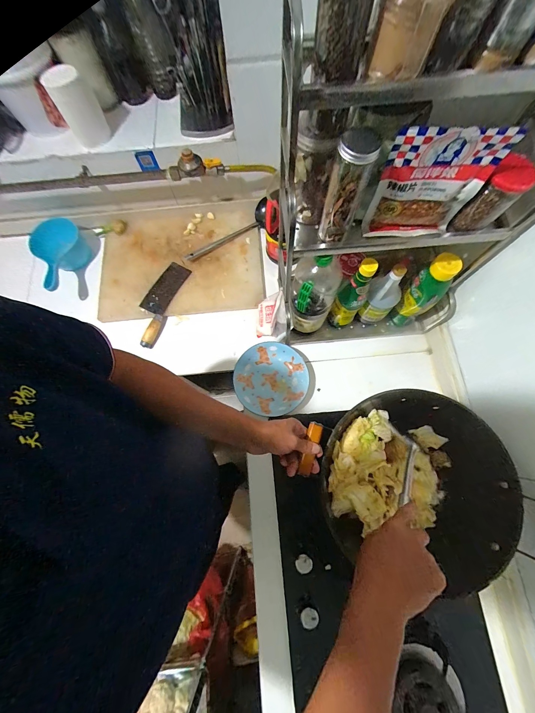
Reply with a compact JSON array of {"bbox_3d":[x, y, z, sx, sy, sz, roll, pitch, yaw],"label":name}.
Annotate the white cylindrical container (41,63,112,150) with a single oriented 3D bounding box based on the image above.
[{"bbox_3d":[-0.457,-0.603,0.668,0.092,0.148,0.071,-31,76,-7],"label":"white cylindrical container"}]

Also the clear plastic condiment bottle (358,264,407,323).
[{"bbox_3d":[0.286,-0.142,0.694,0.076,0.218,0.058,37,79,11],"label":"clear plastic condiment bottle"}]

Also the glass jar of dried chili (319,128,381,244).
[{"bbox_3d":[0.118,-0.251,0.416,0.055,0.159,0.059,17,76,6],"label":"glass jar of dried chili"}]

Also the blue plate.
[{"bbox_3d":[0.009,0.062,0.738,0.193,0.033,0.189,0,74,2],"label":"blue plate"}]

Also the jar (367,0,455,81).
[{"bbox_3d":[0.138,-0.328,0.256,0.063,0.098,0.066,0,74,2],"label":"jar"}]

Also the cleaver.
[{"bbox_3d":[-0.322,-0.156,0.808,0.091,0.036,0.265,22,76,8],"label":"cleaver"}]

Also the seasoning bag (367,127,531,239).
[{"bbox_3d":[0.246,-0.253,0.416,0.152,0.169,0.023,1,74,2],"label":"seasoning bag"}]

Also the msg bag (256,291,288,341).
[{"bbox_3d":[0.007,-0.113,0.721,0.082,0.132,0.115,-3,74,1],"label":"msg bag"}]

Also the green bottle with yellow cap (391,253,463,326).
[{"bbox_3d":[0.380,-0.153,0.684,0.074,0.245,0.059,28,77,9],"label":"green bottle with yellow cap"}]

